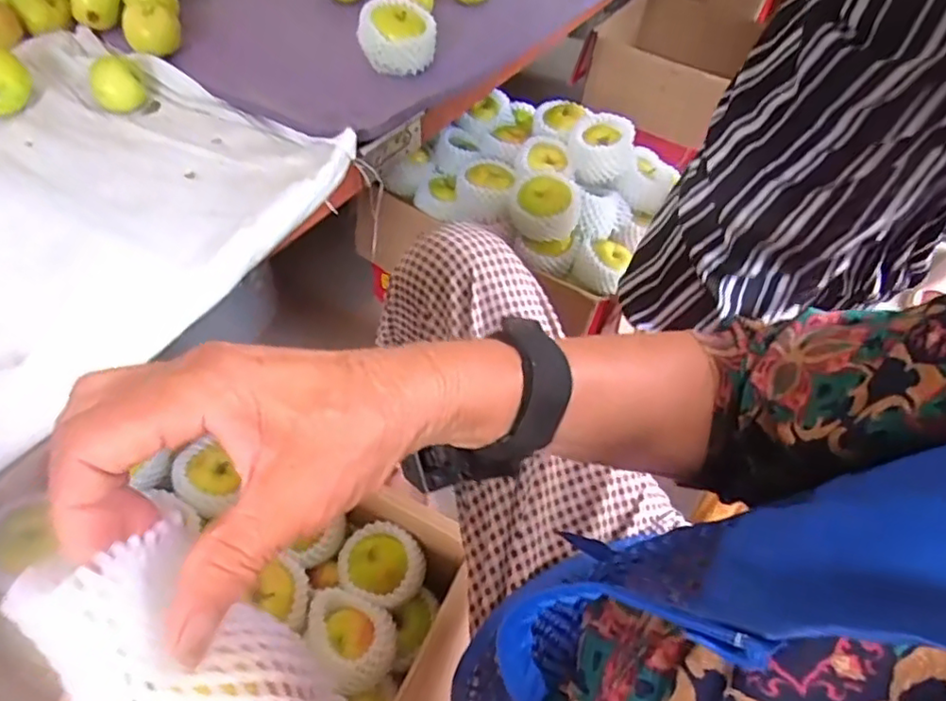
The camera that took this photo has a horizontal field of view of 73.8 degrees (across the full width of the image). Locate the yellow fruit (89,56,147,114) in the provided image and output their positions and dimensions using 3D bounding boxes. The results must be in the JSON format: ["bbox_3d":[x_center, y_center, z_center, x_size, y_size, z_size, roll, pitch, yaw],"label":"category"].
[{"bbox_3d":[-0.371,-0.279,0.658,0.051,0.041,0.048,-15,55,-15],"label":"yellow fruit"}]

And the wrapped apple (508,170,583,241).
[{"bbox_3d":[0.089,-0.178,0.788,0.086,0.071,0.071,10,52,4],"label":"wrapped apple"}]

